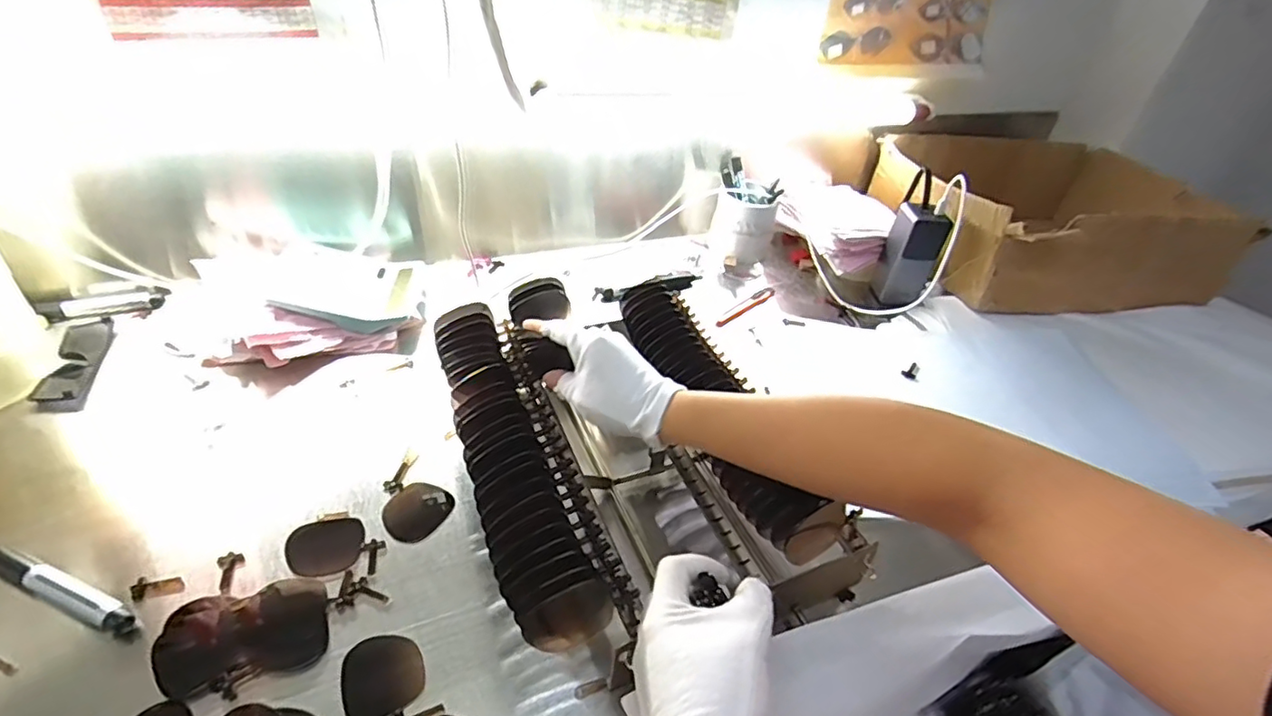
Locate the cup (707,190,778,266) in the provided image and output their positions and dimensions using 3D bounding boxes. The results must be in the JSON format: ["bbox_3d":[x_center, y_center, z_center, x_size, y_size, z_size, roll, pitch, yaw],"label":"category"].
[{"bbox_3d":[0.154,-0.189,0.860,0.066,0.090,0.068,5,39,-4],"label":"cup"}]

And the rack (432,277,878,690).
[{"bbox_3d":[-0.011,0.073,0.476,0.245,0.100,0.337,-14,43,-25],"label":"rack"}]

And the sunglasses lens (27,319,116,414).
[{"bbox_3d":[-0.533,0.005,0.569,0.039,0.010,0.123,-8,41,-19],"label":"sunglasses lens"}]

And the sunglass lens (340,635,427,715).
[{"bbox_3d":[-0.164,0.204,0.386,0.048,0.004,0.051,-15,44,-26],"label":"sunglass lens"}]

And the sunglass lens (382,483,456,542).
[{"bbox_3d":[-0.177,0.122,0.483,0.049,0.004,0.051,5,39,-4],"label":"sunglass lens"}]

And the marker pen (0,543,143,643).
[{"bbox_3d":[-0.392,0.154,0.401,0.134,0.016,0.018,18,40,12],"label":"marker pen"}]

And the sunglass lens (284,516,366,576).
[{"bbox_3d":[-0.233,0.141,0.449,0.053,0.004,0.047,-7,41,-18],"label":"sunglass lens"}]

